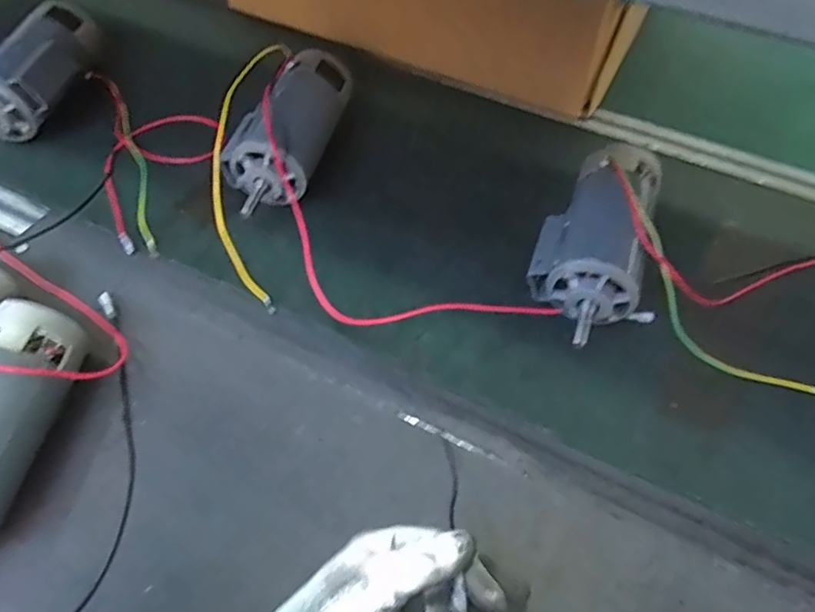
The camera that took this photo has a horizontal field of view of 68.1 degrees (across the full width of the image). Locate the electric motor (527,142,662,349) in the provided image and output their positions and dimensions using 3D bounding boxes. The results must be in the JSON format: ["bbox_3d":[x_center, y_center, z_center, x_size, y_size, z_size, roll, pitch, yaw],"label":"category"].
[{"bbox_3d":[0.181,-0.063,0.576,0.103,0.088,0.218,18,57,12],"label":"electric motor"}]

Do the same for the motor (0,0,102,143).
[{"bbox_3d":[-0.425,-0.261,0.697,0.073,0.081,0.199,7,55,4],"label":"motor"}]

